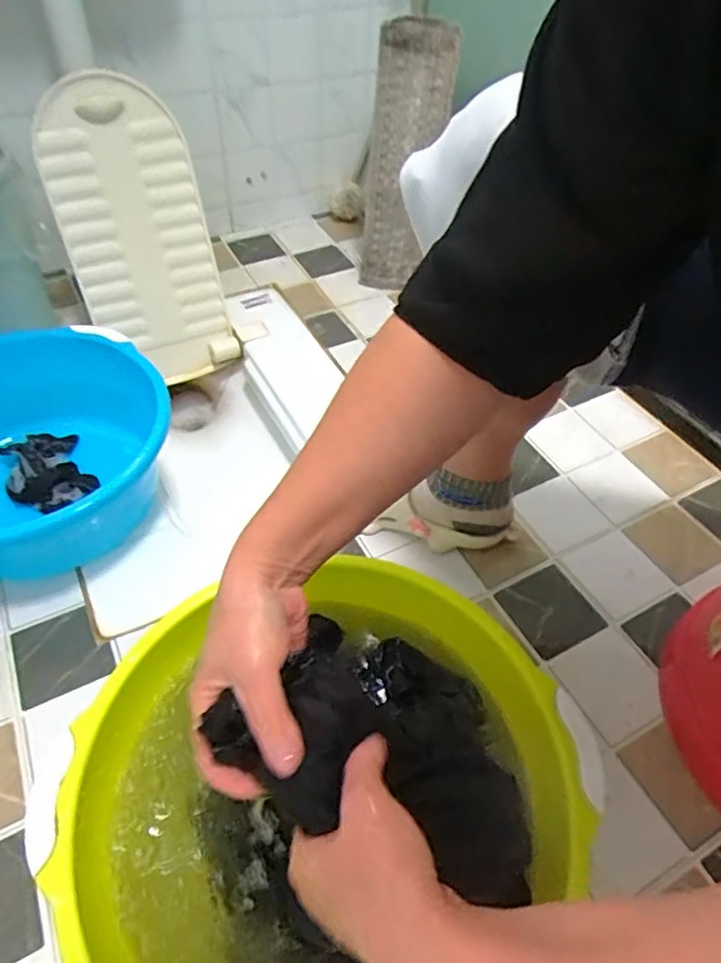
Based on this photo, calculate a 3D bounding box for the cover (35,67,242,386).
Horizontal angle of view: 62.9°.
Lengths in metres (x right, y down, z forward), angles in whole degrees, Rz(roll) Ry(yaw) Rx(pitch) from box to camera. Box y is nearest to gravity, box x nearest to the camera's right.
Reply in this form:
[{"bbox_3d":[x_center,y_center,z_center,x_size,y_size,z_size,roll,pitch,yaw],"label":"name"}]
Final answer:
[{"bbox_3d":[-0.334,-0.366,0.905,0.215,0.430,0.034,-26,28,-22],"label":"cover"}]

